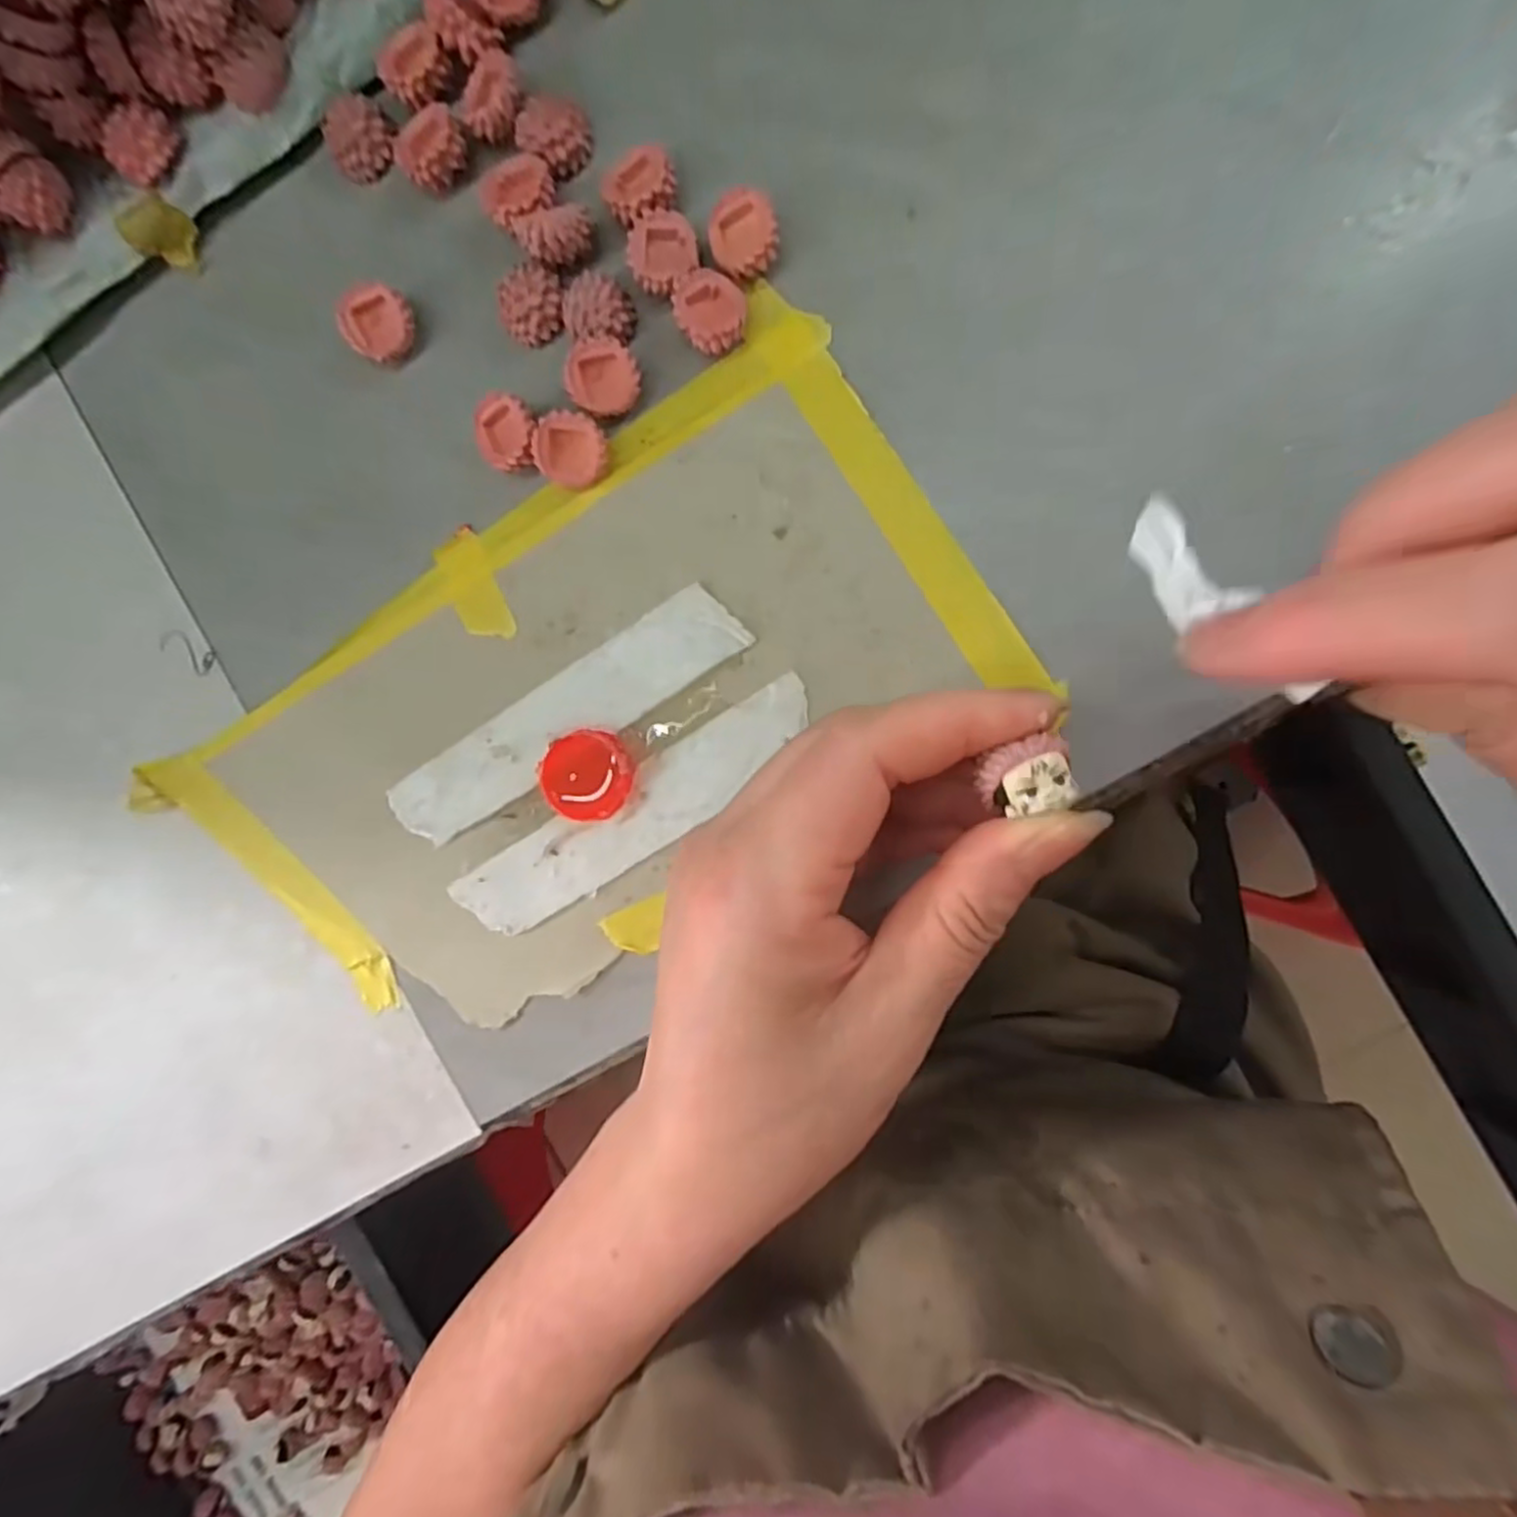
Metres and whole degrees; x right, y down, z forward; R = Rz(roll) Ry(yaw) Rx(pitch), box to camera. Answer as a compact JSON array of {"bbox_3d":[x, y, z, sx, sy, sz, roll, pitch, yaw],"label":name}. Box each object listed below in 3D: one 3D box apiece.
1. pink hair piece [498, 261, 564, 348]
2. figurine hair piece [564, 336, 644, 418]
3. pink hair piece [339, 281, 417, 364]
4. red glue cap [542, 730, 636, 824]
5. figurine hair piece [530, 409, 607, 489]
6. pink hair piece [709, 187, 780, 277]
[{"bbox_3d":[-0.064,-0.128,0.203,0.019,0.010,0.015,-33,89,9],"label":"pink hair piece"},{"bbox_3d":[-0.043,-0.106,0.201,0.019,0.012,0.019,1,94,8],"label":"figurine hair piece"},{"bbox_3d":[-0.110,-0.126,0.210,0.019,0.011,0.019,1,94,8],"label":"pink hair piece"},{"bbox_3d":[-0.049,0.005,0.208,0.025,0.005,0.025,1,94,8],"label":"red glue cap"},{"bbox_3d":[-0.052,-0.086,0.202,0.018,0.012,0.018,6,95,8],"label":"figurine hair piece"},{"bbox_3d":[-0.003,-0.140,0.194,0.018,0.011,0.022,-16,92,7],"label":"pink hair piece"}]

